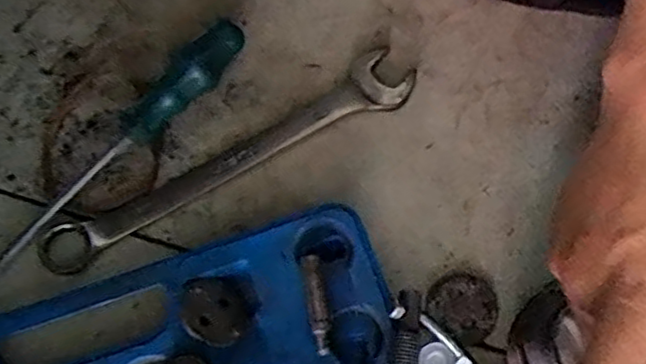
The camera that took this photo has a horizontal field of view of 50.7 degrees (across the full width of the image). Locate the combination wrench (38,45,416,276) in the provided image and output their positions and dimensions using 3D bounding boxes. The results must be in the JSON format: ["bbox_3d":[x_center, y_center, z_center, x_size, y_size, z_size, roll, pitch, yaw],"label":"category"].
[{"bbox_3d":[-0.060,-0.014,0.435,0.253,0.009,0.039,-28,73,-7],"label":"combination wrench"}]

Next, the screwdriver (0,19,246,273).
[{"bbox_3d":[-0.141,-0.015,0.421,0.239,0.036,0.027,-42,75,-11],"label":"screwdriver"}]

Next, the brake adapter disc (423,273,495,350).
[{"bbox_3d":[0.084,0.073,0.405,0.040,0.004,0.037,-1,72,2],"label":"brake adapter disc"}]

